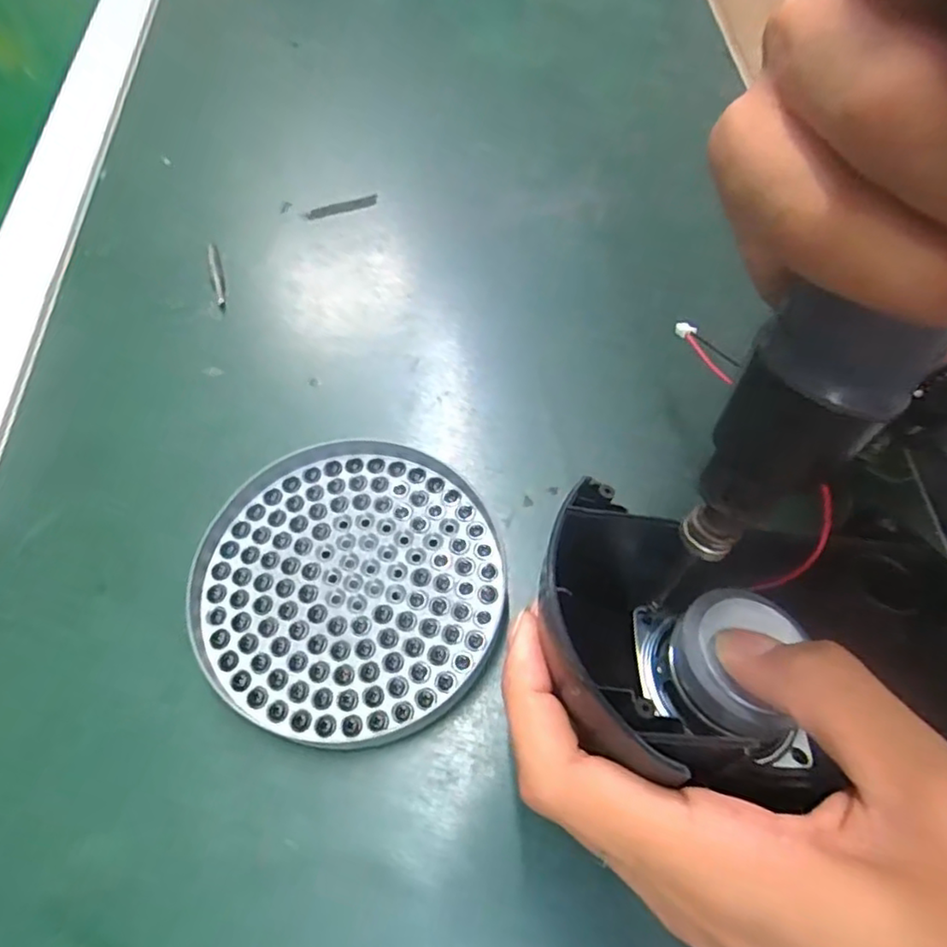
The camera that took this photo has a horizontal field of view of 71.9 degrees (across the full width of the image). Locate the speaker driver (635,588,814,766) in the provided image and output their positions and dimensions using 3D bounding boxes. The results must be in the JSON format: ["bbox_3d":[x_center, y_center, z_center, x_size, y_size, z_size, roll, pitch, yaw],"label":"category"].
[{"bbox_3d":[0.076,0.061,0.196,0.042,0.031,0.050,4,61,0],"label":"speaker driver"}]

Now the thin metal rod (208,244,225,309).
[{"bbox_3d":[-0.133,-0.102,0.337,0.006,0.004,0.042,-15,63,-10],"label":"thin metal rod"}]

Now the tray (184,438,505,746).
[{"bbox_3d":[-0.048,0.042,0.250,0.112,0.018,0.110,1,61,-2],"label":"tray"}]

